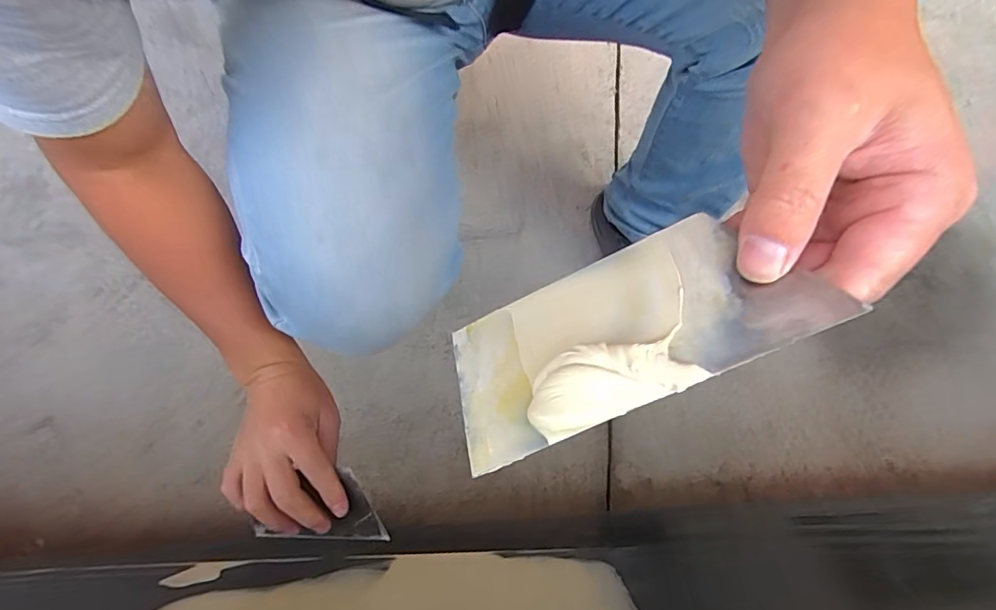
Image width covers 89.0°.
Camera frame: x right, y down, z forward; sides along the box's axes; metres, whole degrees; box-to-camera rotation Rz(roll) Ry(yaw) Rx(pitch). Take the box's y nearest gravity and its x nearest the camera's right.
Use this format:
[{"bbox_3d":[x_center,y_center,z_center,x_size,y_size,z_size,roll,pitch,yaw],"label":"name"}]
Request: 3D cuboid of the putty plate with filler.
[{"bbox_3d":[0.043,0.006,0.194,0.134,0.012,0.073,-26,42,10],"label":"putty plate with filler"}]

